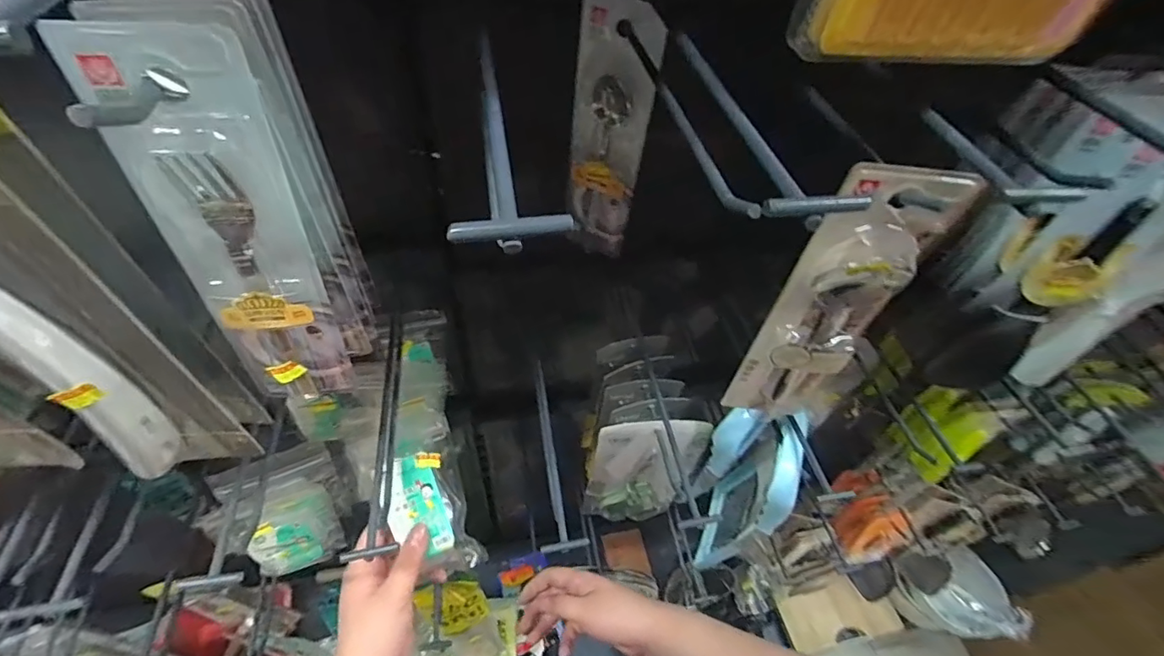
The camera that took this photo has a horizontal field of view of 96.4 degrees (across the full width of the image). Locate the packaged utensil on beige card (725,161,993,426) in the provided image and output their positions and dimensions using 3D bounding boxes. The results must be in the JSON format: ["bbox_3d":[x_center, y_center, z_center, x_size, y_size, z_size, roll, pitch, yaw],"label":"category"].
[{"bbox_3d":[0.158,0.002,0.341,0.072,0.241,0.022,9,52,7],"label":"packaged utensil on beige card"}]

